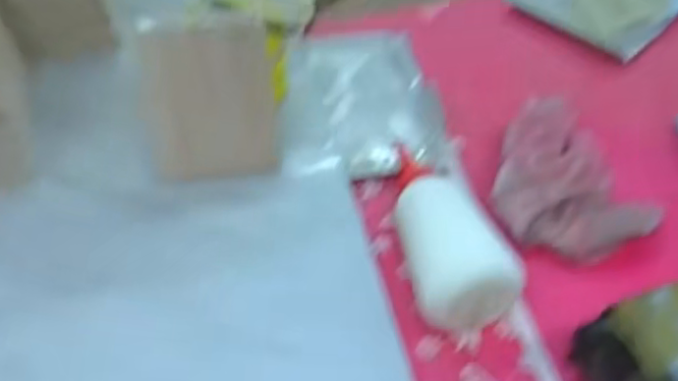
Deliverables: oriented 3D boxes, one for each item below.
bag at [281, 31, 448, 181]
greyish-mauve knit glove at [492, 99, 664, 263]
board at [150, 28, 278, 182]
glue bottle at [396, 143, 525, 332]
[{"bbox_3d":[0.018,-0.075,0.574,0.126,0.021,0.160,-3,54,-1],"label":"bag"},{"bbox_3d":[0.154,-0.017,0.509,0.100,0.036,0.146,-21,56,-13],"label":"greyish-mauve knit glove"},{"bbox_3d":[-0.089,-0.061,0.501,0.086,0.106,0.007,-6,20,-9],"label":"board"},{"bbox_3d":[0.070,0.022,0.484,0.062,0.062,0.162,-8,40,-6],"label":"glue bottle"}]

